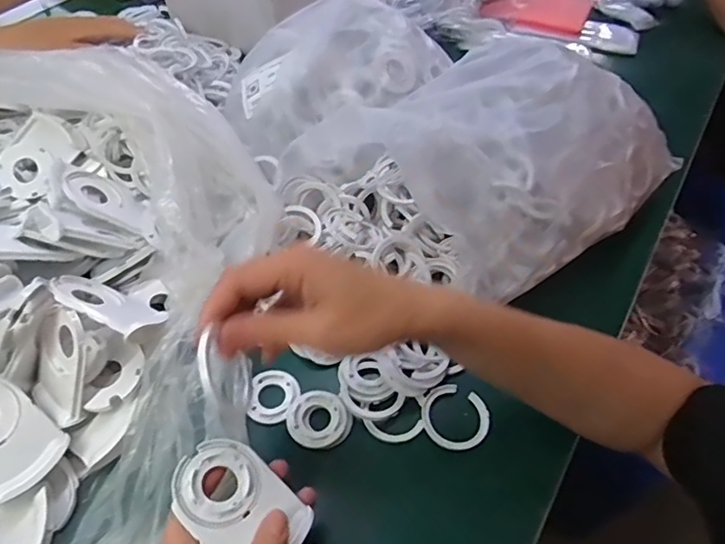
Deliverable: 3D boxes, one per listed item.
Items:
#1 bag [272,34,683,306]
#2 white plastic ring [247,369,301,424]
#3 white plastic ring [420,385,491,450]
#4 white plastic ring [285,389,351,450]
[{"bbox_3d":[0.103,-0.107,0.508,0.351,0.109,0.236,-28,57,-20],"label":"bag"},{"bbox_3d":[-0.070,0.098,0.433,0.038,0.005,0.045,4,52,3],"label":"white plastic ring"},{"bbox_3d":[0.071,0.111,0.421,0.050,0.007,0.051,0,52,0],"label":"white plastic ring"},{"bbox_3d":[-0.034,0.112,0.417,0.045,0.005,0.046,0,52,0],"label":"white plastic ring"}]

